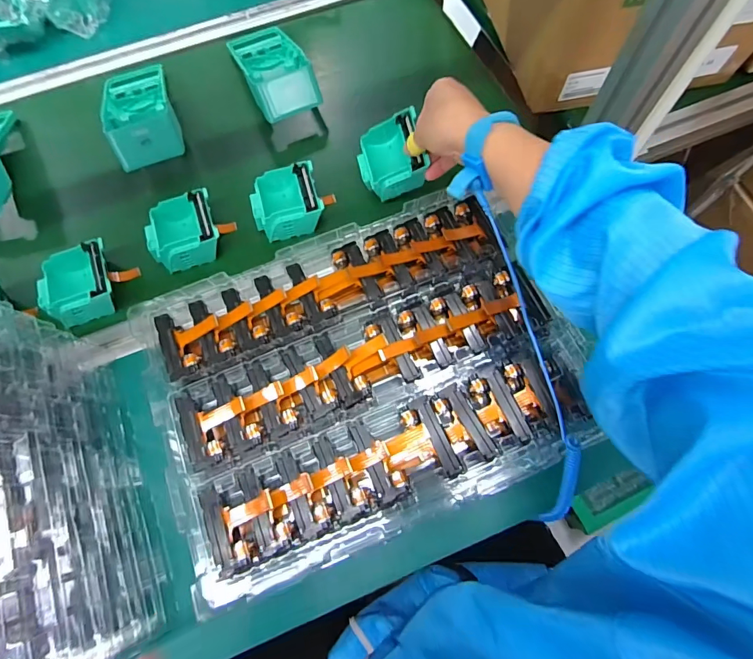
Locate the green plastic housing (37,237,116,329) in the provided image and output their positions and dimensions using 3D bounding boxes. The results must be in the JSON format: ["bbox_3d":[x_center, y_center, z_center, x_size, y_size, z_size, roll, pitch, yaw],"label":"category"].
[{"bbox_3d":[-0.323,-0.053,0.464,0.072,0.044,0.089,-19,70,-5],"label":"green plastic housing"}]

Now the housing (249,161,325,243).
[{"bbox_3d":[-0.104,-0.142,0.494,0.082,0.047,0.083,-16,70,-4],"label":"housing"}]

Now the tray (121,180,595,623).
[{"bbox_3d":[-0.013,0.034,0.382,0.358,0.044,0.268,-22,70,-6],"label":"tray"}]

